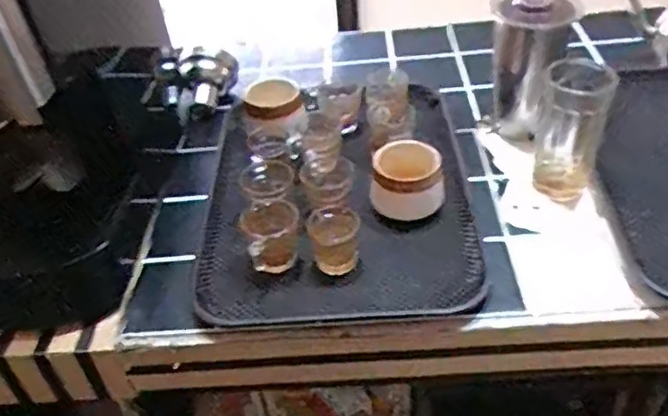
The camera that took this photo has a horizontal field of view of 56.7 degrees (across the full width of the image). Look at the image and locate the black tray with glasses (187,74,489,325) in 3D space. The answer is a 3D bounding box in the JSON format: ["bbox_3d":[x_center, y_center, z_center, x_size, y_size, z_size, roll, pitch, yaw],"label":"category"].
[{"bbox_3d":[0.002,-0.026,0.692,0.287,0.085,0.337,-5,41,2],"label":"black tray with glasses"}]

